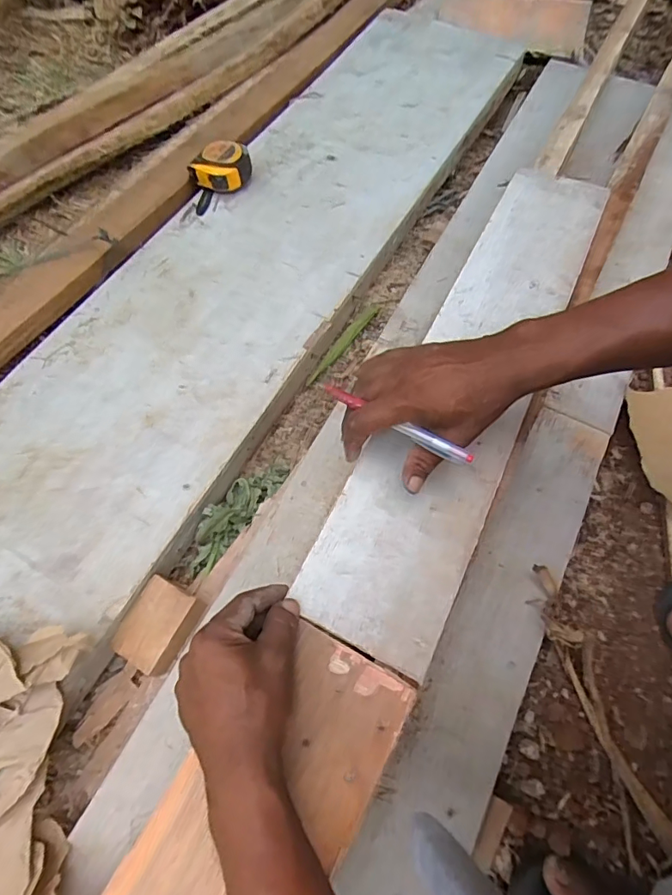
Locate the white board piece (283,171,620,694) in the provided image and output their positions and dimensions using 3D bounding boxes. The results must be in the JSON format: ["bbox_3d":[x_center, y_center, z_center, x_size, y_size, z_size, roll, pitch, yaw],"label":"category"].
[{"bbox_3d":[0.146,-0.095,0.497,0.129,0.016,0.600,23,65,10],"label":"white board piece"}]

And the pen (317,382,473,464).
[{"bbox_3d":[0.045,-0.021,0.389,0.135,0.012,0.011,29,67,18],"label":"pen"}]

